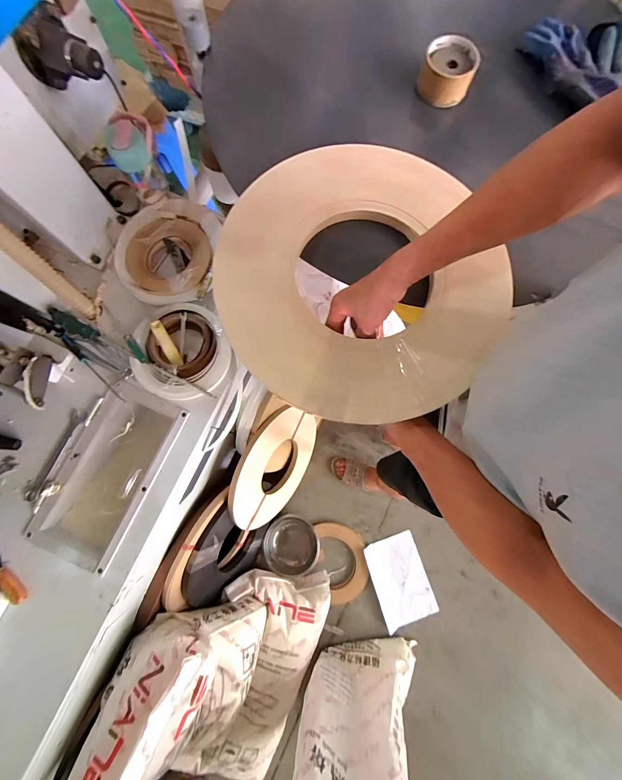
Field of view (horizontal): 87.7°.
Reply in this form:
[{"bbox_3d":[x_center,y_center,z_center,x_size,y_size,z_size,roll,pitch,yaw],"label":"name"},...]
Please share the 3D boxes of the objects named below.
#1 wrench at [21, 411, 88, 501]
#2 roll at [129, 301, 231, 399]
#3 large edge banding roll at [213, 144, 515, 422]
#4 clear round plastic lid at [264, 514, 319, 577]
[{"bbox_3d":[-0.567,0.139,0.712,0.040,0.005,0.209,24,79,4],"label":"wrench"},{"bbox_3d":[-0.295,-0.094,0.740,0.212,0.036,0.224,0,79,-1],"label":"roll"},{"bbox_3d":[0.070,-0.162,0.449,0.394,0.034,0.393,0,79,-1],"label":"large edge banding roll"},{"bbox_3d":[-0.069,0.571,1.201,0.200,0.061,0.191,0,79,-1],"label":"clear round plastic lid"}]

